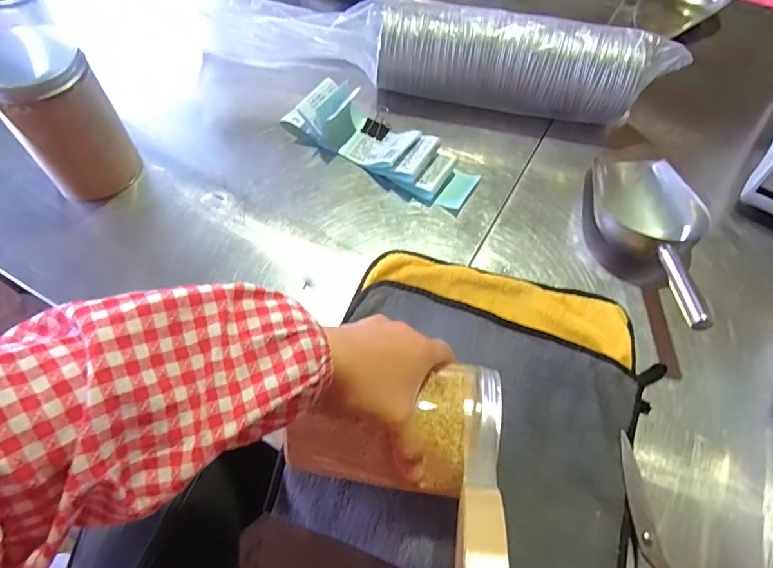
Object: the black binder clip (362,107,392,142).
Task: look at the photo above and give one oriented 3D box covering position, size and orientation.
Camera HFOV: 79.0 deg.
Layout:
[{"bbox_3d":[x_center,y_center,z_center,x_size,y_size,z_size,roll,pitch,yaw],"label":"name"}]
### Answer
[{"bbox_3d":[-0.009,-0.206,0.599,0.029,0.023,0.042,29,62,16],"label":"black binder clip"}]

